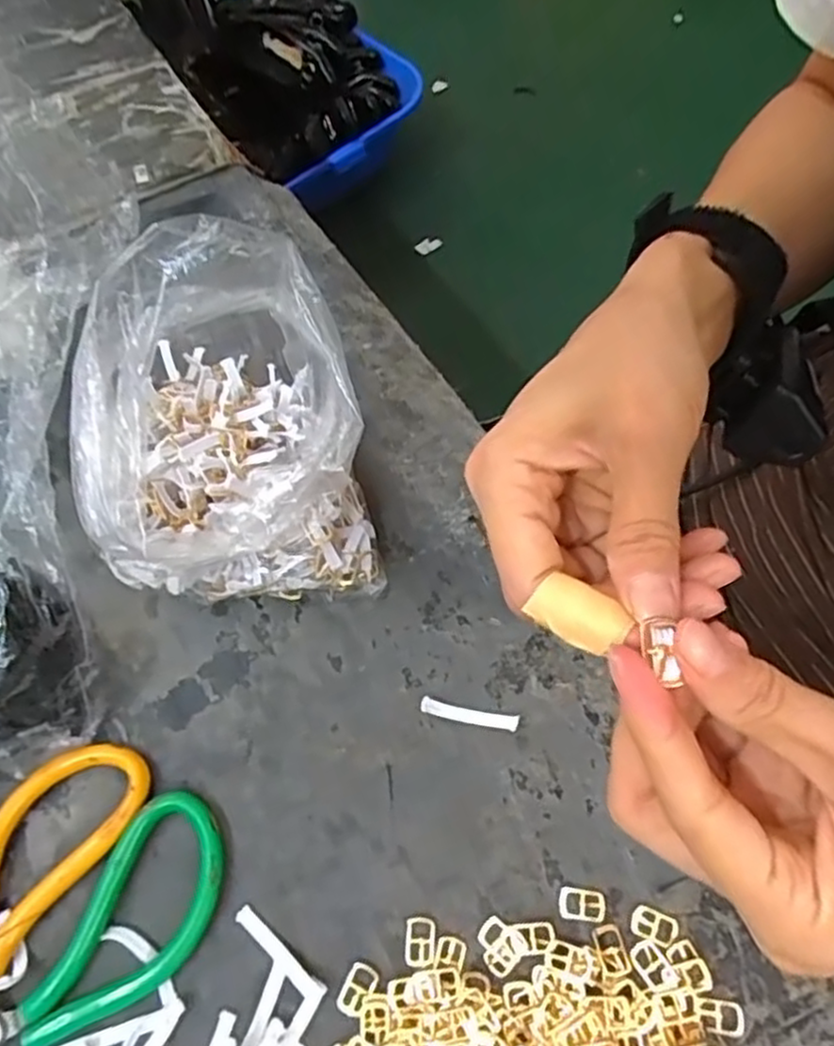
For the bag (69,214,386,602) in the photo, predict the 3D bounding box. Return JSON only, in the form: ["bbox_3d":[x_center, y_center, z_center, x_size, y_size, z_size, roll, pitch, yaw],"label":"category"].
[{"bbox_3d":[-0.089,-0.044,0.336,0.121,0.123,0.145,-9,63,-3],"label":"bag"}]

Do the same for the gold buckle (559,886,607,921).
[{"bbox_3d":[0.069,0.159,0.297,0.019,0.004,0.012,5,63,4],"label":"gold buckle"}]

